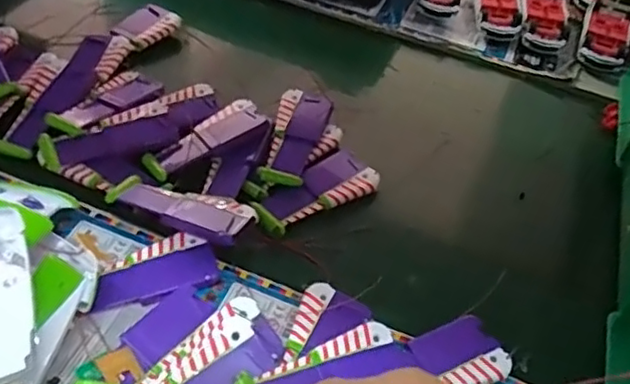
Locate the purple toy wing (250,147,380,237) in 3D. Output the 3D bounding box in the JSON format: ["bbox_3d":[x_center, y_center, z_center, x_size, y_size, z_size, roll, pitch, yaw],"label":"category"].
[{"bbox_3d":[0.001,0.000,0.581,0.126,0.011,0.054,-33,60,-30],"label":"purple toy wing"}]

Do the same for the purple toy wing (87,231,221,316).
[{"bbox_3d":[-0.127,0.065,0.498,0.096,0.016,0.054,-19,54,-22],"label":"purple toy wing"}]

